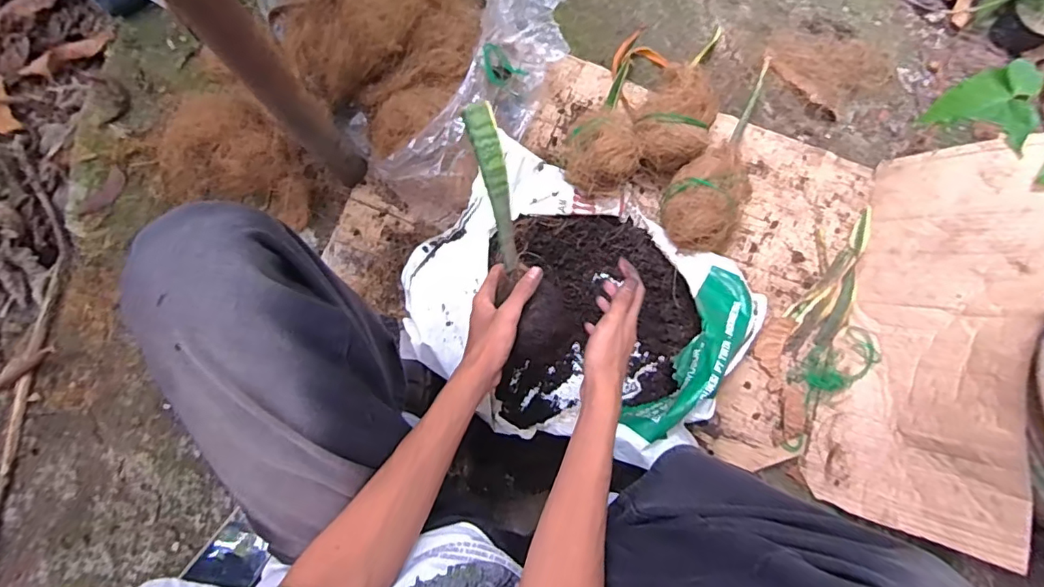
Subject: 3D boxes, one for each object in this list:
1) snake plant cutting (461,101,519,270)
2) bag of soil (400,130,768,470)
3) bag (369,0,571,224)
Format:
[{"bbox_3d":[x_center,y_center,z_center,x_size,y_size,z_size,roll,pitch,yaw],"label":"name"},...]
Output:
[{"bbox_3d":[-0.027,-0.110,0.560,0.030,0.007,0.171,-13,99,-3],"label":"snake plant cutting"},{"bbox_3d":[0.071,0.014,0.725,0.439,0.118,0.341,33,80,6],"label":"bag of soil"},{"bbox_3d":[-0.065,-0.309,0.801,0.161,0.075,0.418,32,80,5],"label":"bag"}]

